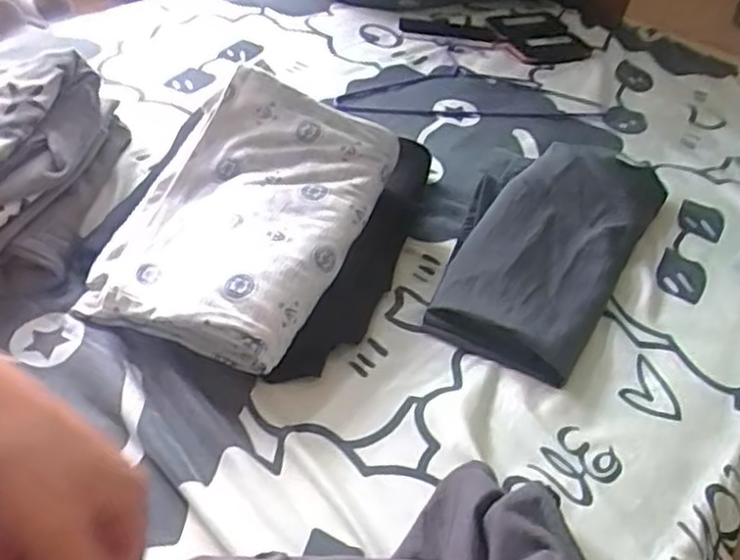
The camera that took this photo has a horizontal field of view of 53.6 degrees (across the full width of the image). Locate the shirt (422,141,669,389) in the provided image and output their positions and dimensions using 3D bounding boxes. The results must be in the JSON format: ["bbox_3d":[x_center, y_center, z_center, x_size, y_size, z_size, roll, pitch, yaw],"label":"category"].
[{"bbox_3d":[0.175,-0.043,0.739,0.166,0.049,0.324,26,45,20],"label":"shirt"}]

